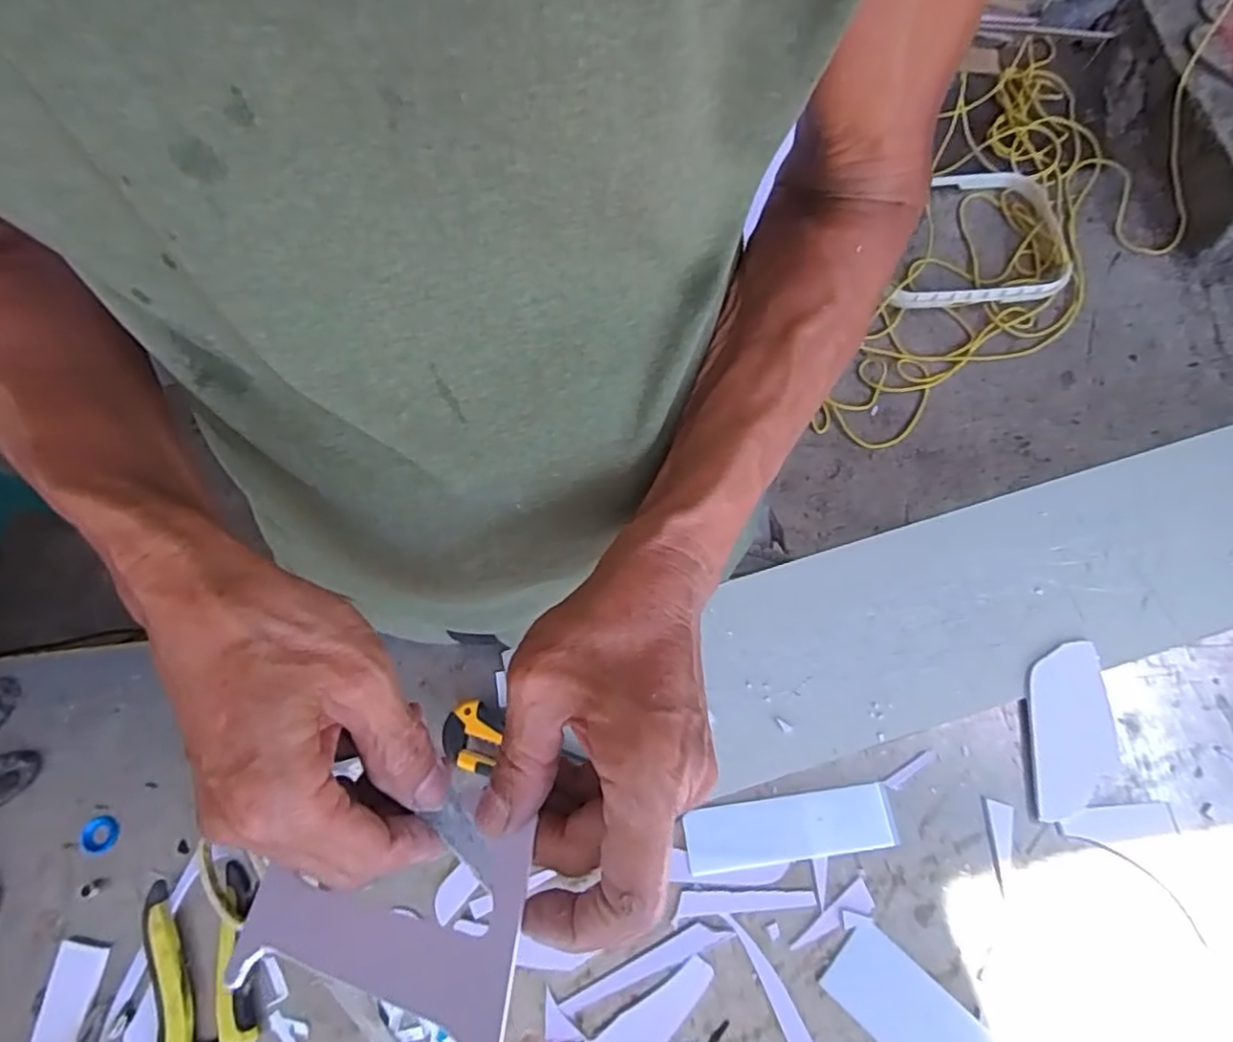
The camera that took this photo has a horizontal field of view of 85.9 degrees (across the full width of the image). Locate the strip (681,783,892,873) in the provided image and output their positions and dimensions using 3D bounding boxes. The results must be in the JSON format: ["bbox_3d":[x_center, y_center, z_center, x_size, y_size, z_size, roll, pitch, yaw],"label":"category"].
[{"bbox_3d":[0.112,0.203,0.438,0.132,0.007,0.039,-10,65,2],"label":"strip"}]

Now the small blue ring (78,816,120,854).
[{"bbox_3d":[-0.355,0.215,0.455,0.026,0.004,0.023,-7,71,-1],"label":"small blue ring"}]

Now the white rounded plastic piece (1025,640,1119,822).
[{"bbox_3d":[0.310,0.141,0.450,0.055,0.009,0.114,6,71,4],"label":"white rounded plastic piece"}]

